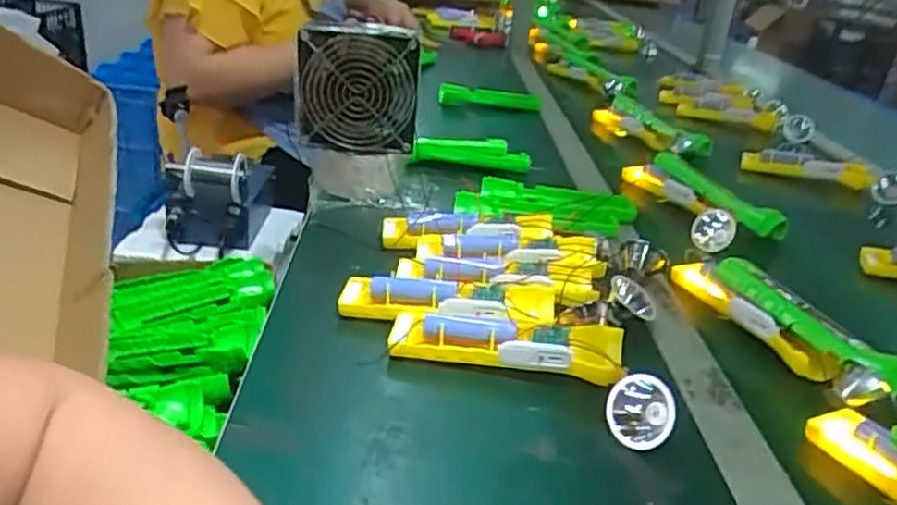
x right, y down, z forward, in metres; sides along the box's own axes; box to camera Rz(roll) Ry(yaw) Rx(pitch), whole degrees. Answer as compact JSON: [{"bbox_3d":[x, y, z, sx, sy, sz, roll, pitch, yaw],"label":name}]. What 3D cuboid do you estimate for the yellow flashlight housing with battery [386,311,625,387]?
[{"bbox_3d":[0.041,0.066,0.494,0.159,0.034,0.047,8,27,7],"label":"yellow flashlight housing with battery"}]

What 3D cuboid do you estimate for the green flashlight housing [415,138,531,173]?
[{"bbox_3d":[0.030,-0.119,0.846,0.137,0.033,0.031,5,26,5],"label":"green flashlight housing"}]

